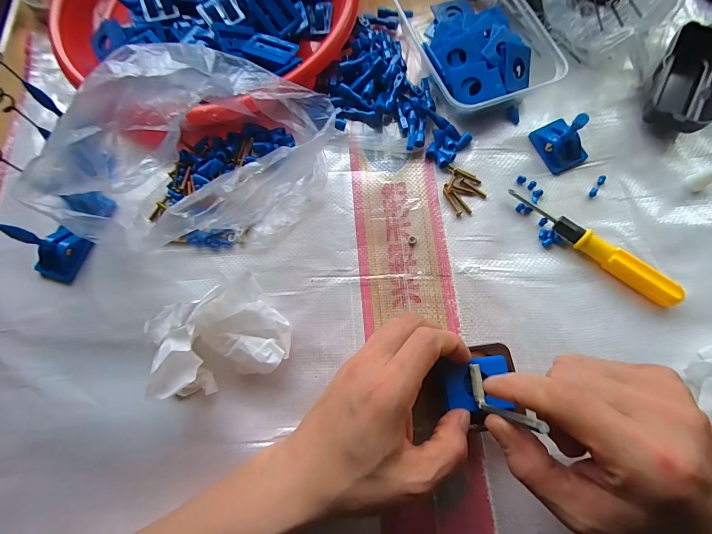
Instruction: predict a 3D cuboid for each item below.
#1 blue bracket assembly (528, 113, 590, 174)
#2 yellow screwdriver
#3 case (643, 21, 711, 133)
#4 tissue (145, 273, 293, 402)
[{"bbox_3d":[0.181,-0.112,0.304,0.036,0.031,0.044,-22,72,-5],"label":"blue bracket assembly"},{"bbox_3d":[0.185,-0.019,0.280,0.140,0.019,0.017,40,78,14],"label":"yellow screwdriver"},{"bbox_3d":[0.299,-0.170,0.315,0.050,0.028,0.102,27,75,11],"label":"case"},{"bbox_3d":[-0.099,0.049,0.255,0.093,0.046,0.071,-18,72,-4],"label":"tissue"}]

